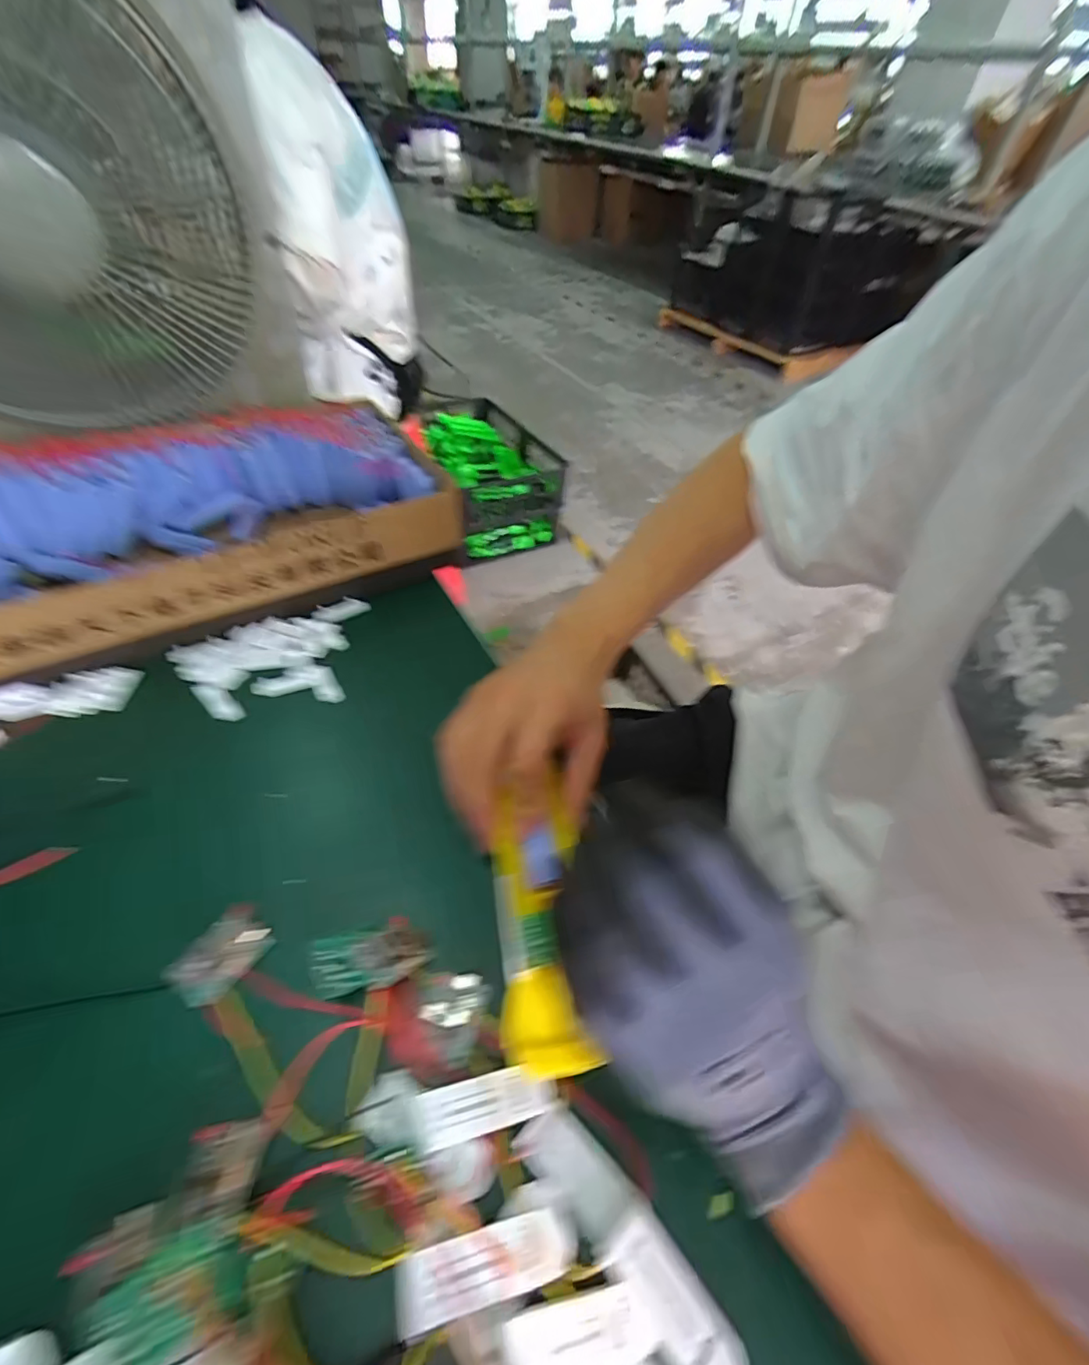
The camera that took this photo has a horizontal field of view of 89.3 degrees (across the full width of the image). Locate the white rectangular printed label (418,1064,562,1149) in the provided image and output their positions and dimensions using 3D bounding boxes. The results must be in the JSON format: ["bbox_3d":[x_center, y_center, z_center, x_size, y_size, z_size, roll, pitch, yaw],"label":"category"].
[{"bbox_3d":[-0.024,0.180,0.237,0.059,0.010,0.020,-10,49,-13],"label":"white rectangular printed label"}]

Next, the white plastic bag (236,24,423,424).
[{"bbox_3d":[-0.334,-0.708,0.944,0.159,0.567,0.259,6,72,-1],"label":"white plastic bag"}]

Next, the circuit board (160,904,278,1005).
[{"bbox_3d":[-0.160,0.133,0.271,0.032,0.008,0.043,29,51,21],"label":"circuit board"}]

